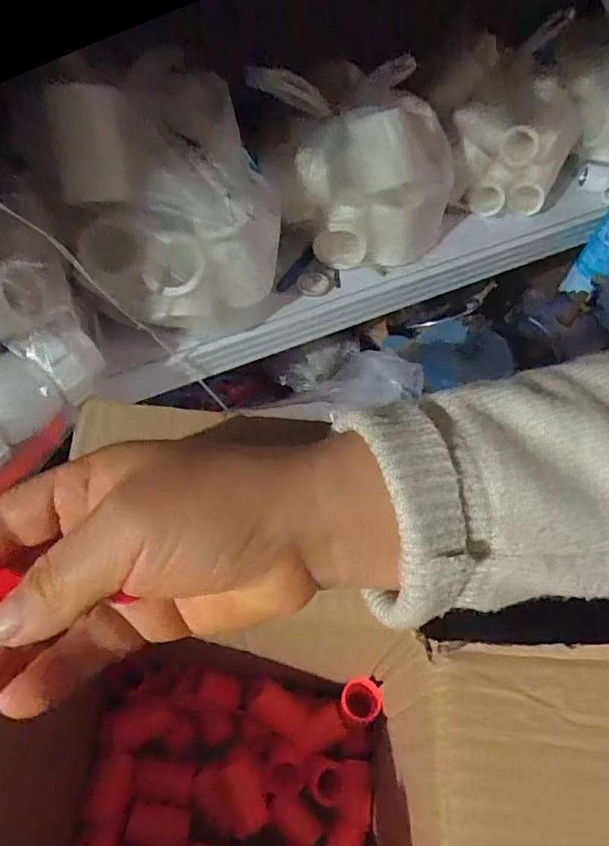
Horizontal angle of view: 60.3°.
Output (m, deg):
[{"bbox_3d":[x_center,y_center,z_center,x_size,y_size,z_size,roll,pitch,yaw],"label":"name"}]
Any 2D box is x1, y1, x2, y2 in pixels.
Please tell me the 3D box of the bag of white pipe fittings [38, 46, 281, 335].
[{"bbox_3d":[-0.131,-0.214,0.533,0.196,0.199,0.164,-17,58,-12],"label":"bag of white pipe fittings"}]

